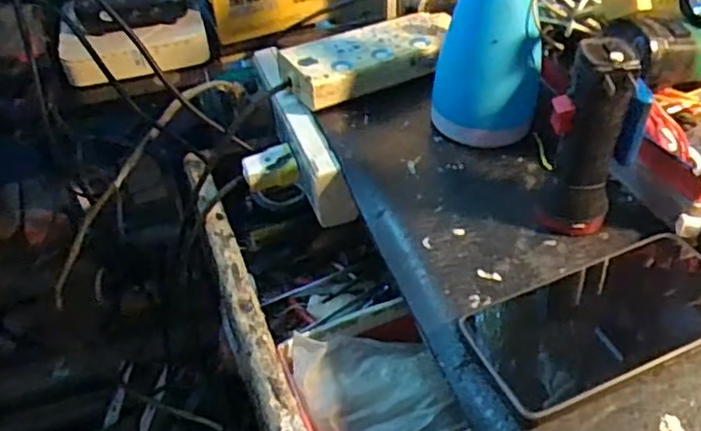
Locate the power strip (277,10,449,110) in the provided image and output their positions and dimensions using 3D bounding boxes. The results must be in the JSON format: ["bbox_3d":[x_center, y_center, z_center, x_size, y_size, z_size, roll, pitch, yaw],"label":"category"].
[{"bbox_3d":[0.023,-0.145,0.587,0.167,0.030,0.073,-23,47,-19],"label":"power strip"}]

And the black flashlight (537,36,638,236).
[{"bbox_3d":[0.151,-0.045,0.405,0.039,0.122,0.041,17,47,21],"label":"black flashlight"}]

